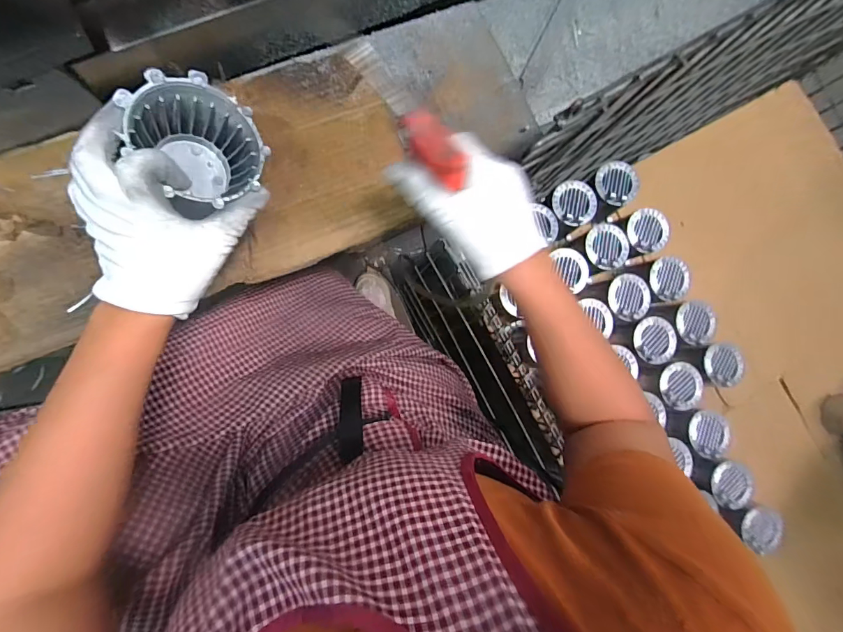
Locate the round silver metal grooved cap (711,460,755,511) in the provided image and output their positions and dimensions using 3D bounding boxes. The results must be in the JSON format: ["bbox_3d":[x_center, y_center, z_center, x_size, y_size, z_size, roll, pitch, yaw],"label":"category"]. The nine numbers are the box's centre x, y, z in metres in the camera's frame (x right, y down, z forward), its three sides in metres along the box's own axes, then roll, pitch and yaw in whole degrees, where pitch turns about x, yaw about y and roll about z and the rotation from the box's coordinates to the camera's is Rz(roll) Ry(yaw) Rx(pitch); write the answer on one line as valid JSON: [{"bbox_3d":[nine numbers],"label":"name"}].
[{"bbox_3d":[0.564,0.306,0.746,0.073,0.019,0.083,5,85,-6],"label":"round silver metal grooved cap"}]

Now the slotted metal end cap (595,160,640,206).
[{"bbox_3d":[0.385,-0.262,0.808,0.081,0.031,0.095,44,82,-2],"label":"slotted metal end cap"}]

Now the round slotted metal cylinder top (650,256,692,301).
[{"bbox_3d":[0.479,-0.073,0.796,0.071,0.021,0.081,-26,89,-8],"label":"round slotted metal cylinder top"}]

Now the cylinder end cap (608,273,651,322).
[{"bbox_3d":[0.395,-0.034,0.783,0.077,0.017,0.086,19,84,-5],"label":"cylinder end cap"}]

